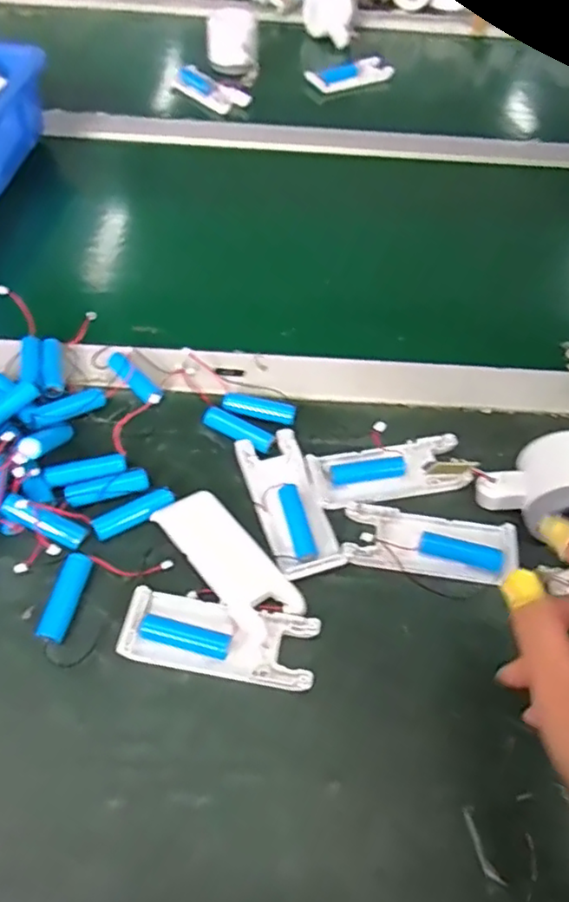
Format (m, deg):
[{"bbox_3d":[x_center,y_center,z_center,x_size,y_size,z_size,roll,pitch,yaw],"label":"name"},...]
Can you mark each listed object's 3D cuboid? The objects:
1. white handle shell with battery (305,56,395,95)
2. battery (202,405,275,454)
[{"bbox_3d":[0.079,-0.462,0.752,0.110,0.017,0.039,-23,60,-18],"label":"white handle shell with battery"},{"bbox_3d":[-0.032,-0.014,0.429,0.052,0.012,0.018,26,58,14],"label":"battery"}]

